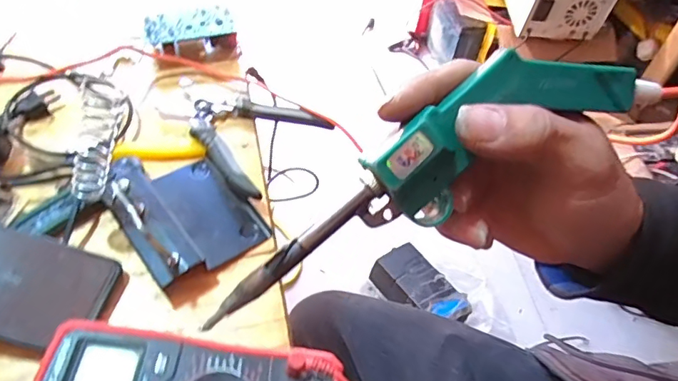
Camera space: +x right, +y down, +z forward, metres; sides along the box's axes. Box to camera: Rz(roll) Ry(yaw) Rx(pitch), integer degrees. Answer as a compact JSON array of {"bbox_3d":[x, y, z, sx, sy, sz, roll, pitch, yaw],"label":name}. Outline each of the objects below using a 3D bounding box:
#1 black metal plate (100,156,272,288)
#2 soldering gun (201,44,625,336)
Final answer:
[{"bbox_3d":[-0.134,0.013,0.419,0.098,0.017,0.128,-21,58,-42],"label":"black metal plate"},{"bbox_3d":[0.036,-0.009,0.219,0.212,0.036,0.035,-32,60,-6],"label":"soldering gun"}]

